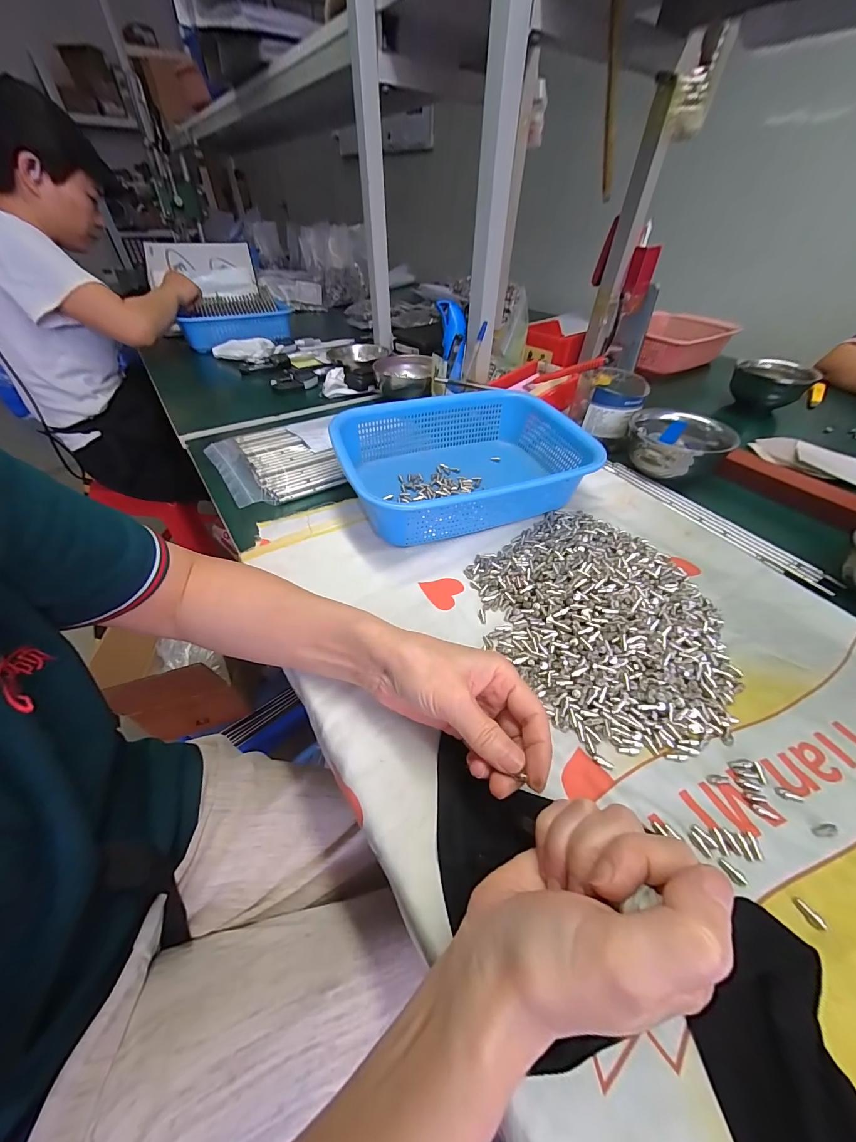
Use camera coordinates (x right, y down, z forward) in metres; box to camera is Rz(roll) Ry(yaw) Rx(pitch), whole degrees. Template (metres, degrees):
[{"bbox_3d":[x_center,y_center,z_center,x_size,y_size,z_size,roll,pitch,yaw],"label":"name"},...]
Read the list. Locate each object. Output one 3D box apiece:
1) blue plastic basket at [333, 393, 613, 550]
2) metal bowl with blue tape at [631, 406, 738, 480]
[{"bbox_3d":[0.043,-0.132,0.436,0.284,0.074,0.208,-16,50,-15],"label":"blue plastic basket"},{"bbox_3d":[0.329,-0.168,0.489,0.114,0.061,0.110,18,49,15],"label":"metal bowl with blue tape"}]

